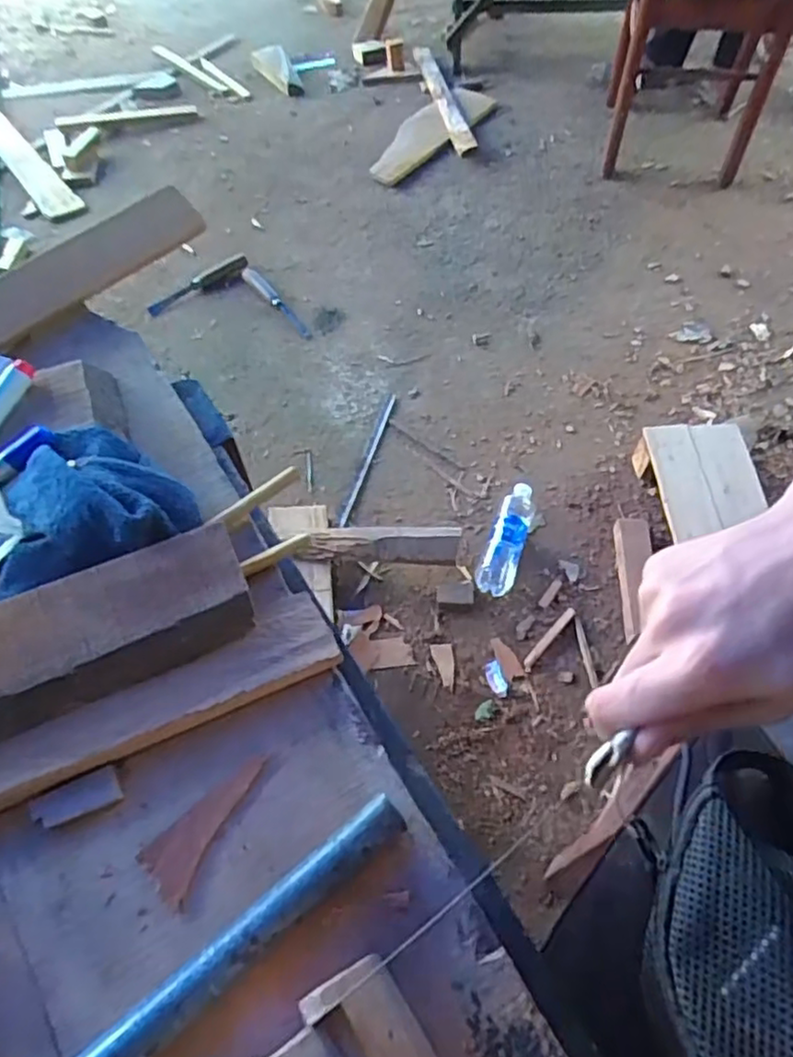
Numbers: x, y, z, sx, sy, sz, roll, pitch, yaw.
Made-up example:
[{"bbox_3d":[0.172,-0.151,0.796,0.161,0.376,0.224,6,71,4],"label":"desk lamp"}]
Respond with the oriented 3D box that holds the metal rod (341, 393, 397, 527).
[{"bbox_3d":[-0.052,-0.143,1.307,0.019,0.015,0.324,14,60,11],"label":"metal rod"}]

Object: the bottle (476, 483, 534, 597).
[{"bbox_3d":[0.195,0.013,1.172,0.064,0.056,0.210,17,61,13],"label":"bottle"}]

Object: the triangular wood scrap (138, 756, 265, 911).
[{"bbox_3d":[-0.101,0.148,0.342,0.029,0.004,0.075,22,62,15],"label":"triangular wood scrap"}]

